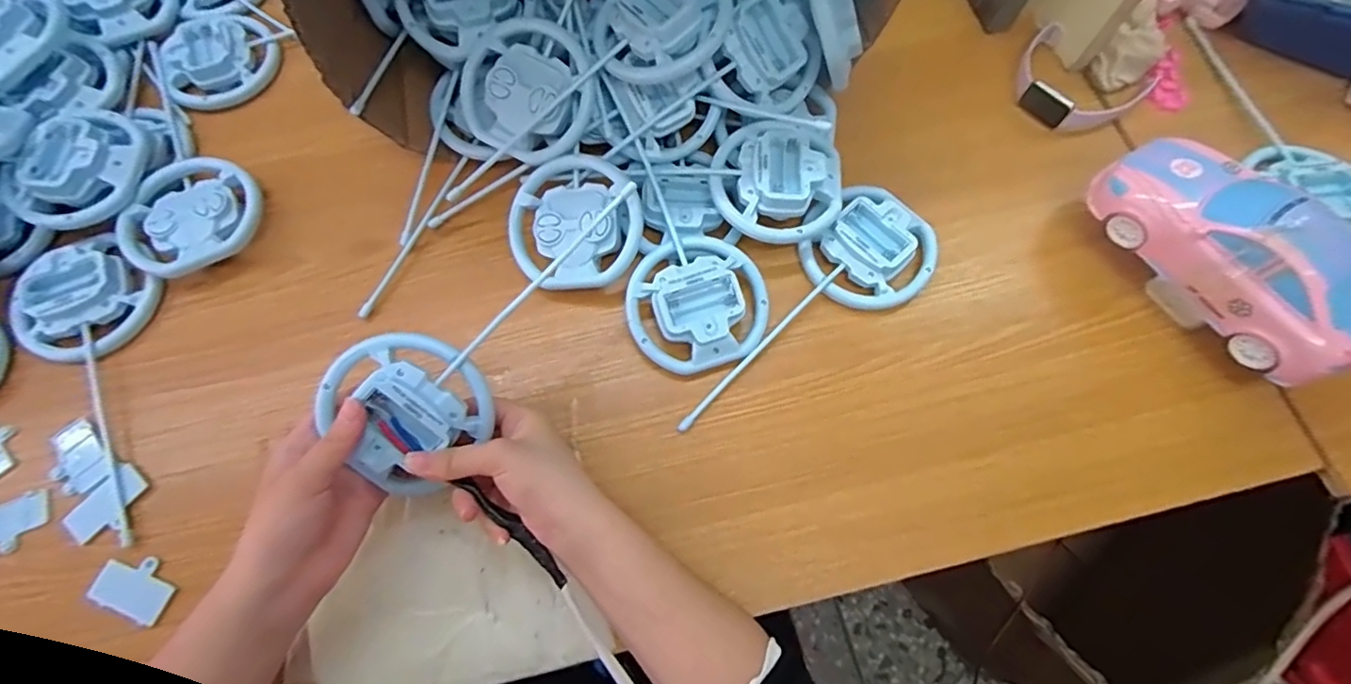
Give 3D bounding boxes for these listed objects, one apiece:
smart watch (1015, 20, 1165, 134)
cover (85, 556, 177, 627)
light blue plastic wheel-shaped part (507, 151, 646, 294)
[{"bbox_3d":[0.344,-0.220,0.507,0.101,0.022,0.087,38,74,13],"label":"smart watch"},{"bbox_3d":[-0.341,0.155,0.375,0.048,0.004,0.034,19,64,3],"label":"cover"},{"bbox_3d":[-0.075,-0.087,0.445,0.100,0.023,0.100,0,89,10],"label":"light blue plastic wheel-shaped part"}]

